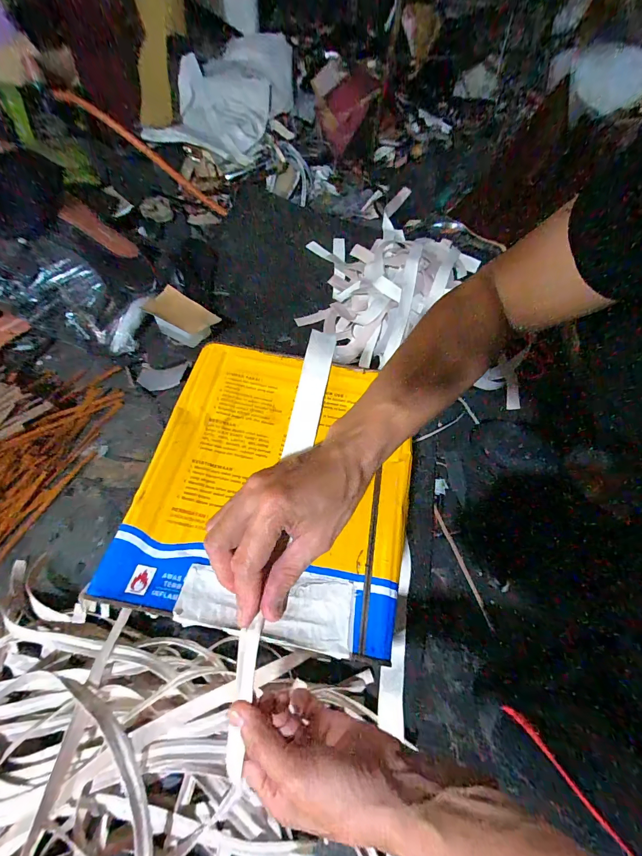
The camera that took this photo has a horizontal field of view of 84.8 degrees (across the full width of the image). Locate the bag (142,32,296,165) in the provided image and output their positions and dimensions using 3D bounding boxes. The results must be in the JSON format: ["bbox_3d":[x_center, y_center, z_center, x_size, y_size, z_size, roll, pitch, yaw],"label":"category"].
[{"bbox_3d":[-0.248,-0.984,1.056,0.254,0.188,0.564,24,56,15],"label":"bag"}]

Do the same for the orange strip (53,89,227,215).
[{"bbox_3d":[-0.438,-0.692,0.889,0.434,0.032,0.043,32,57,-18],"label":"orange strip"}]

